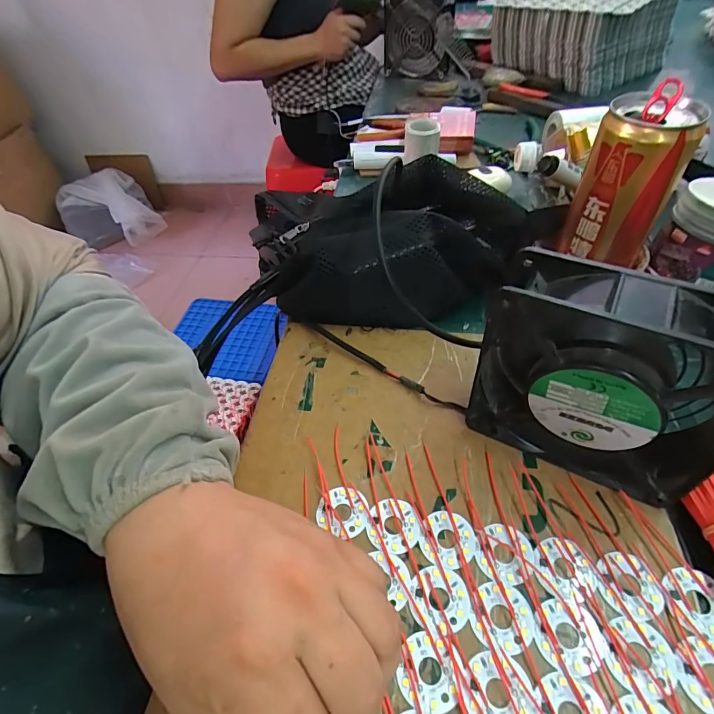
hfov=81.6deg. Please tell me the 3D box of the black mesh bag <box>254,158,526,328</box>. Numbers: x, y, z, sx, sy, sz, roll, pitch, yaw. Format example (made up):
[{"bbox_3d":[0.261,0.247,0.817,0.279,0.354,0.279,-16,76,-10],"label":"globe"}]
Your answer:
[{"bbox_3d":[0.016,-0.098,0.358,0.235,0.082,0.131,7,50,11],"label":"black mesh bag"}]

